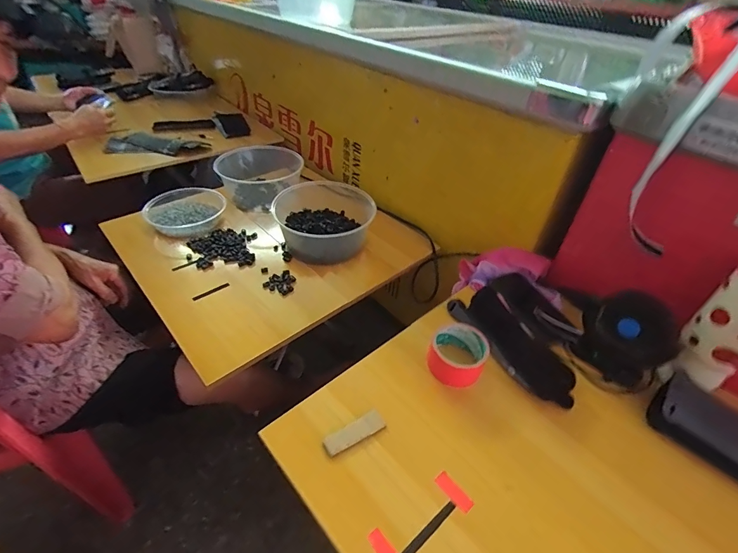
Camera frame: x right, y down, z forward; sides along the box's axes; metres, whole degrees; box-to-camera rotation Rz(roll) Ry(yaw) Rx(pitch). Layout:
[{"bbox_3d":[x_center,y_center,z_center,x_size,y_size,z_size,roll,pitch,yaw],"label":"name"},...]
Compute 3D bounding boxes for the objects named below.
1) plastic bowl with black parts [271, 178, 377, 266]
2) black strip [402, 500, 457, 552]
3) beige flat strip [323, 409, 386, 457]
[{"bbox_3d":[-0.101,-0.123,0.870,0.219,0.105,0.212,2,41,-2],"label":"plastic bowl with black parts"},{"bbox_3d":[0.068,0.285,0.416,0.084,0.005,0.010,-27,50,-31],"label":"black strip"},{"bbox_3d":[-0.019,0.205,0.488,0.083,0.008,0.026,-20,46,-25],"label":"beige flat strip"}]

